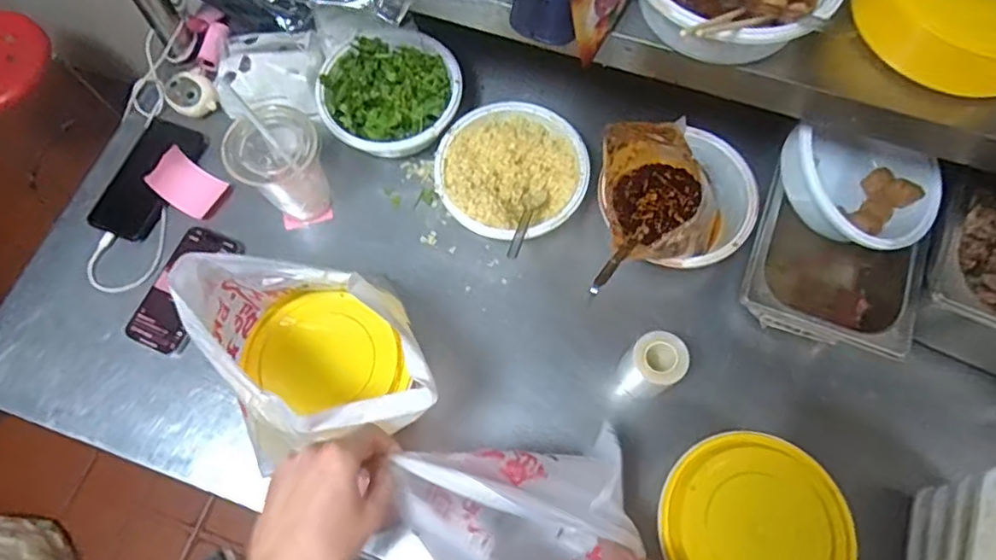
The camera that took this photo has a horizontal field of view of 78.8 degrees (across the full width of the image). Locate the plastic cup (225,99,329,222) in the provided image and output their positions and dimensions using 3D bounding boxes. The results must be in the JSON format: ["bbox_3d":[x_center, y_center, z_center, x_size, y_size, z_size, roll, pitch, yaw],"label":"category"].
[{"bbox_3d":[-0.238,-0.127,0.679,0.091,0.131,0.081,-27,72,-9],"label":"plastic cup"}]

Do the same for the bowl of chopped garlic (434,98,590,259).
[{"bbox_3d":[0.013,-0.118,0.702,0.167,0.060,0.172,0,69,1],"label":"bowl of chopped garlic"}]

